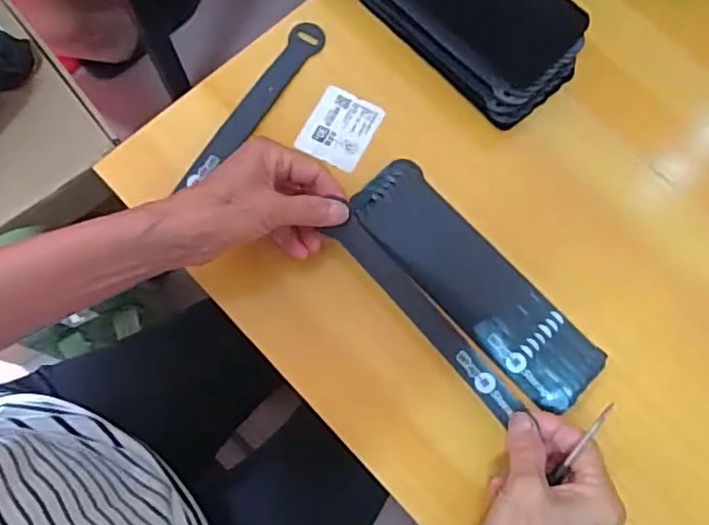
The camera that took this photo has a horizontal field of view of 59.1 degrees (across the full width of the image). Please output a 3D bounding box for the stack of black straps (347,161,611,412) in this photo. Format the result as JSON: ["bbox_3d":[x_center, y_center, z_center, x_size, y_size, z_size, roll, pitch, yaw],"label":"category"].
[{"bbox_3d":[0.082,0.013,0.431,0.058,0.012,0.198,-40,78,-9],"label":"stack of black straps"}]

